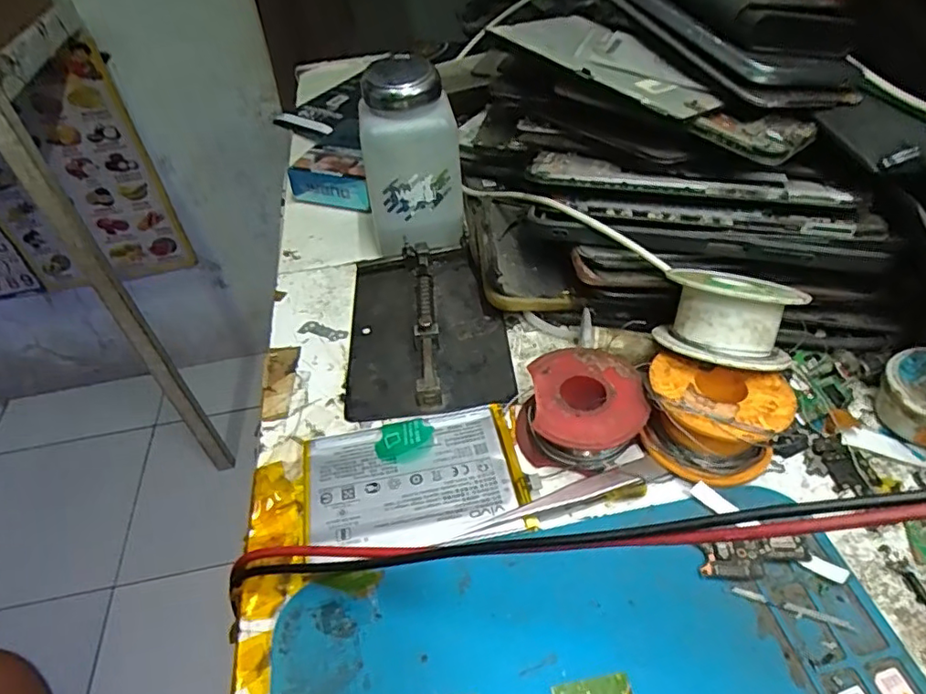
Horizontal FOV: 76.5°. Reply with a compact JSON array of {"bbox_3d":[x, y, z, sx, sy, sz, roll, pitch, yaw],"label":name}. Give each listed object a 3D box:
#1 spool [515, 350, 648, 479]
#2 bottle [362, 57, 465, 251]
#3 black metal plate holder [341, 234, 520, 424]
[{"bbox_3d":[0.048,0.025,0.244,0.048,0.023,0.048,-1,45,4],"label":"spool"},{"bbox_3d":[-0.029,-0.101,0.329,0.053,0.100,0.048,-8,45,-2],"label":"bottle"},{"bbox_3d":[-0.020,-0.014,0.300,0.077,0.013,0.118,-7,45,-1],"label":"black metal plate holder"}]

